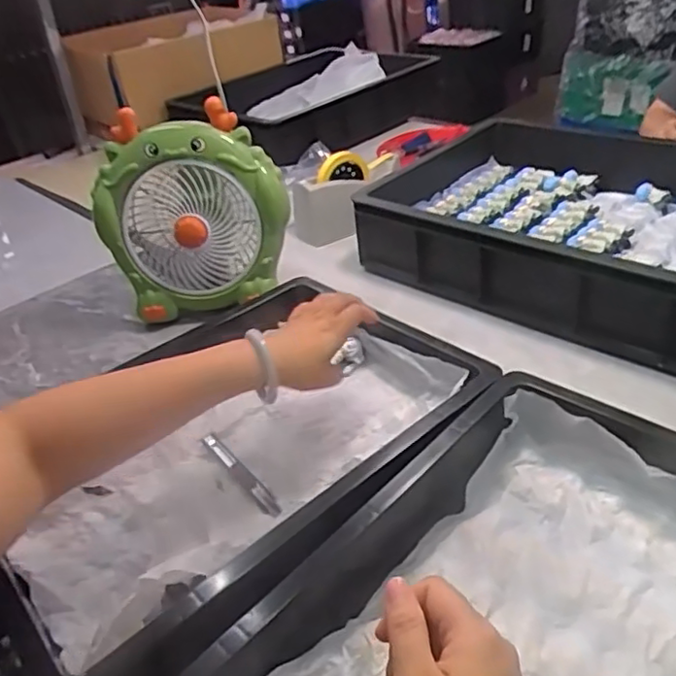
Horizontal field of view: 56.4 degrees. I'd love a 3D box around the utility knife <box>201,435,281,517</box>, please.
[{"bbox_3d":[-0.094,0.128,0.603,0.016,0.005,0.128,-28,39,-28],"label":"utility knife"}]

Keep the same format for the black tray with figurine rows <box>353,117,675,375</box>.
[{"bbox_3d":[0.375,-0.164,0.900,0.574,0.121,0.427,21,43,35],"label":"black tray with figurine rows"}]

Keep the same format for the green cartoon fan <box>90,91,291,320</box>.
[{"bbox_3d":[-0.202,-0.174,0.872,0.242,0.242,0.148,-16,35,-13],"label":"green cartoon fan"}]

